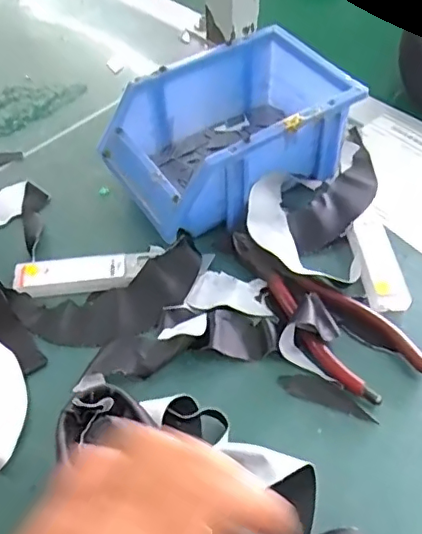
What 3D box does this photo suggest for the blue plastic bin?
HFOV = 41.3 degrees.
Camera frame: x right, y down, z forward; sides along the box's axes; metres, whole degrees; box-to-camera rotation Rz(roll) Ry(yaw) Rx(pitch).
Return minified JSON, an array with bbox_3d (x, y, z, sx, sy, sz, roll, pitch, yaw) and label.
[{"bbox_3d":[0.014,-0.103,0.443,0.174,0.078,0.118,-28,55,-18],"label":"blue plastic bin"}]

